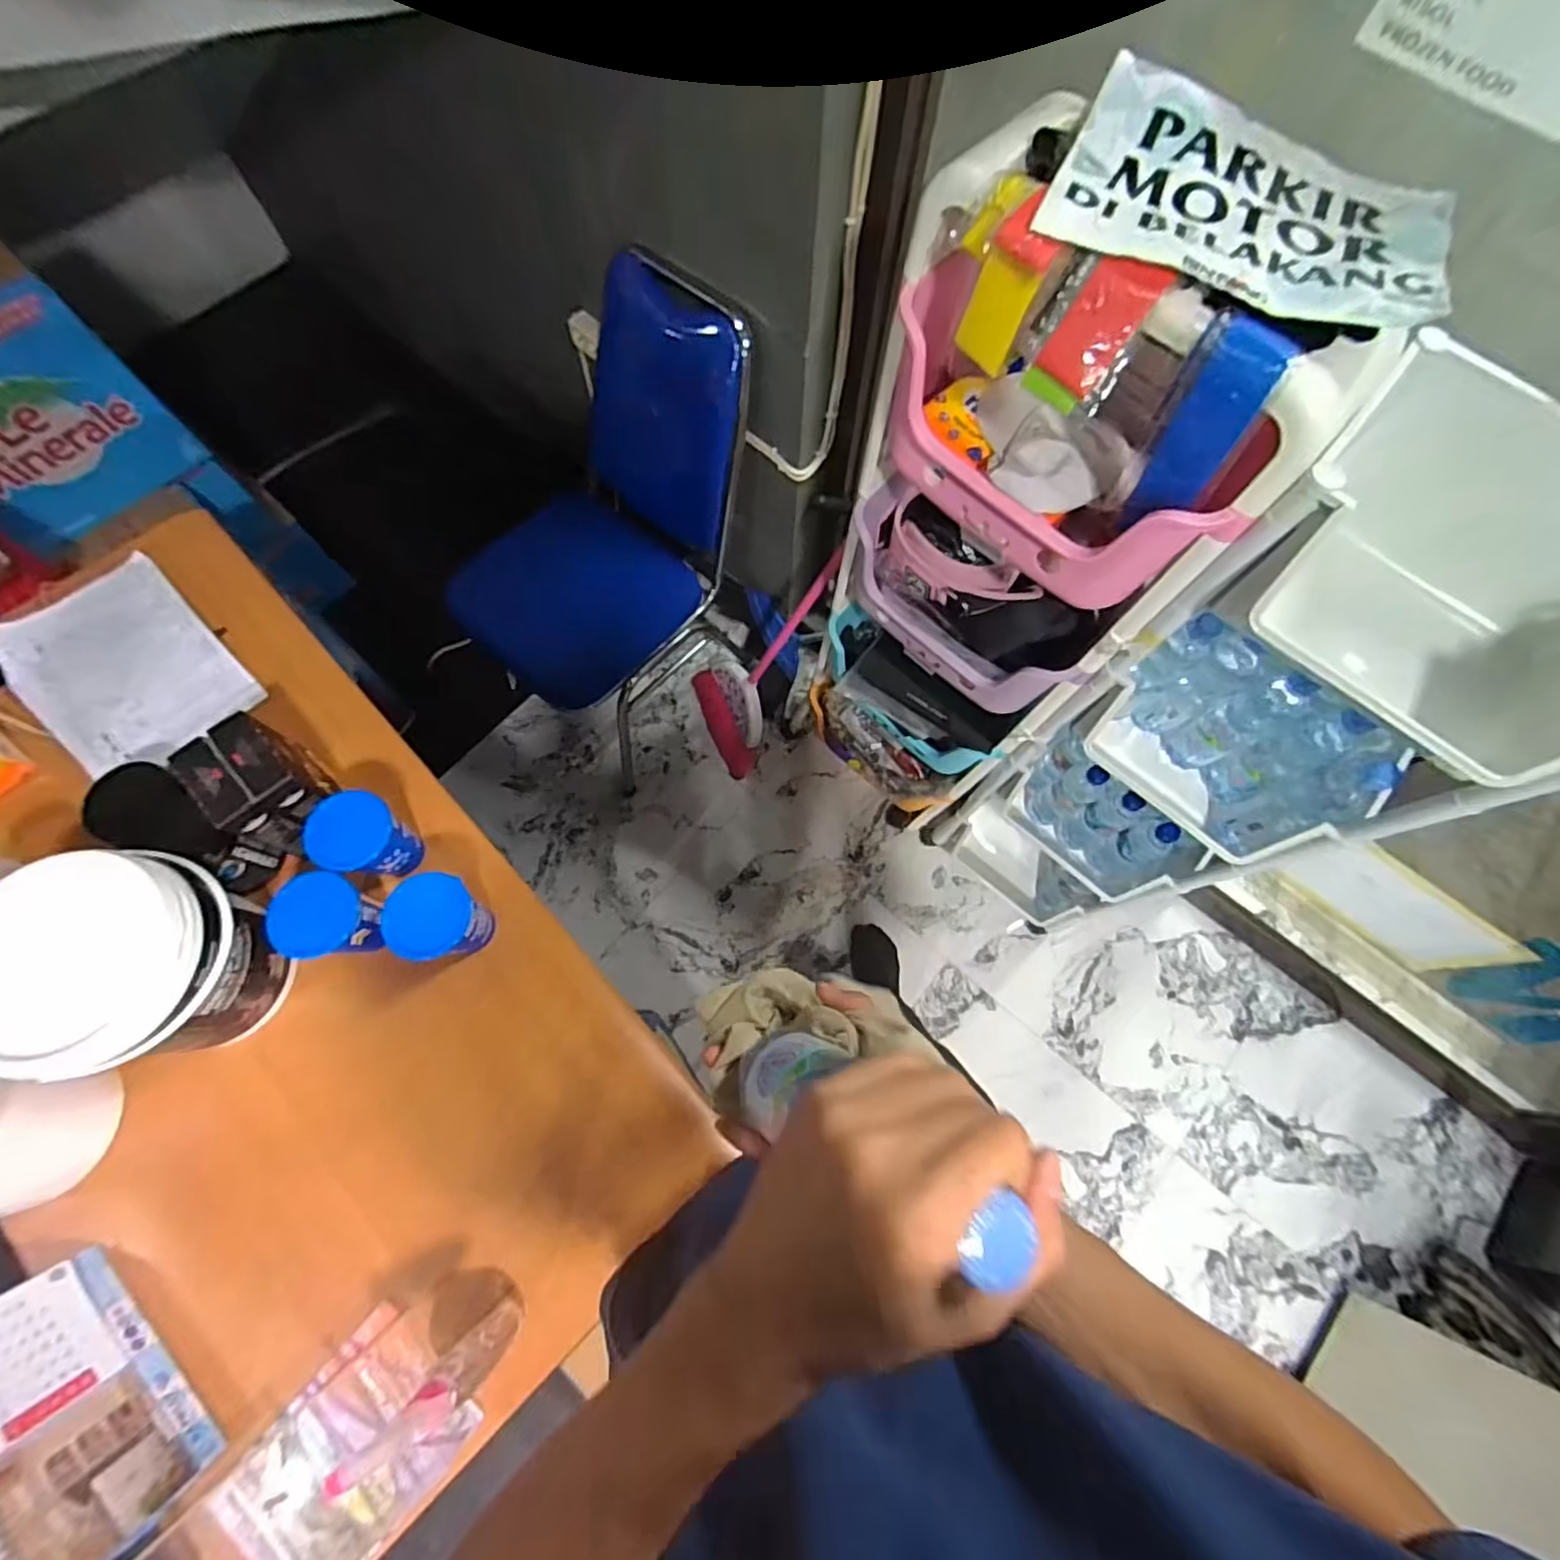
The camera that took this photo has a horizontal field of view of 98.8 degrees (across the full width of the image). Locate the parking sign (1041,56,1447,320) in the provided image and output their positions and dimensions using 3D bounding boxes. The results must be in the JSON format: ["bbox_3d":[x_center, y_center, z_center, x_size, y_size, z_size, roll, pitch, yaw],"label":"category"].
[{"bbox_3d":[0.377,-0.462,0.533,0.295,0.026,0.232,25,70,6],"label":"parking sign"}]

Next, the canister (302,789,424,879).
[{"bbox_3d":[-0.477,0.070,0.784,0.074,0.133,0.086,22,72,5],"label":"canister"}]

